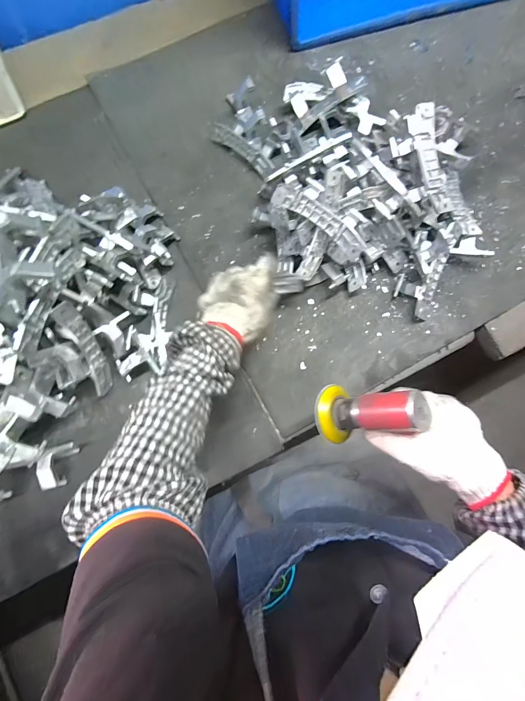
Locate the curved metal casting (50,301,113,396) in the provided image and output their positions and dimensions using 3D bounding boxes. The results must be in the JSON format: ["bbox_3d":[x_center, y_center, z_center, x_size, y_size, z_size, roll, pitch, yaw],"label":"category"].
[{"bbox_3d":[-0.251,0.001,0.450,0.024,0.152,0.033,-8,38,-1],"label":"curved metal casting"}]

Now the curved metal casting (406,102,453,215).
[{"bbox_3d":[0.247,-0.284,0.464,0.037,0.025,0.155,-15,91,-2],"label":"curved metal casting"}]

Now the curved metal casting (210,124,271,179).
[{"bbox_3d":[-0.037,-0.368,0.579,0.137,0.028,0.023,42,82,8],"label":"curved metal casting"}]

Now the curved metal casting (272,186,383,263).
[{"bbox_3d":[0.087,-0.191,0.472,0.163,0.047,0.039,39,82,8],"label":"curved metal casting"}]

